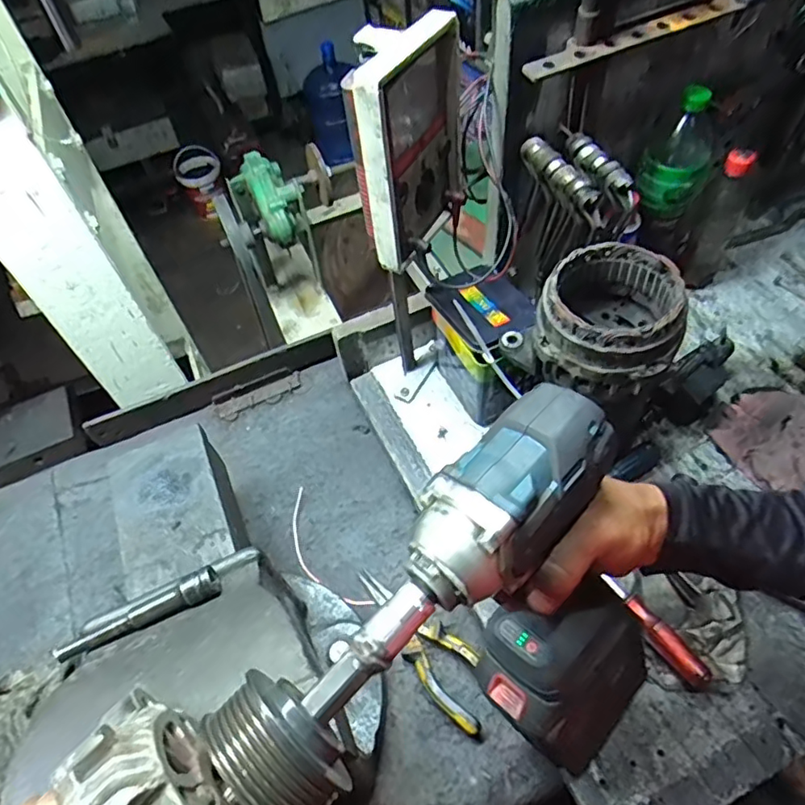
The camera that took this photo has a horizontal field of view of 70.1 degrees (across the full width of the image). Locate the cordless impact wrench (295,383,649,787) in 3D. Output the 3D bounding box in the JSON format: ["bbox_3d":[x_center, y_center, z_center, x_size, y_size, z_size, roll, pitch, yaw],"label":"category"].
[{"bbox_3d":[0.066,0.159,0.353,0.195,0.287,0.062,-41,38,-22],"label":"cordless impact wrench"}]

